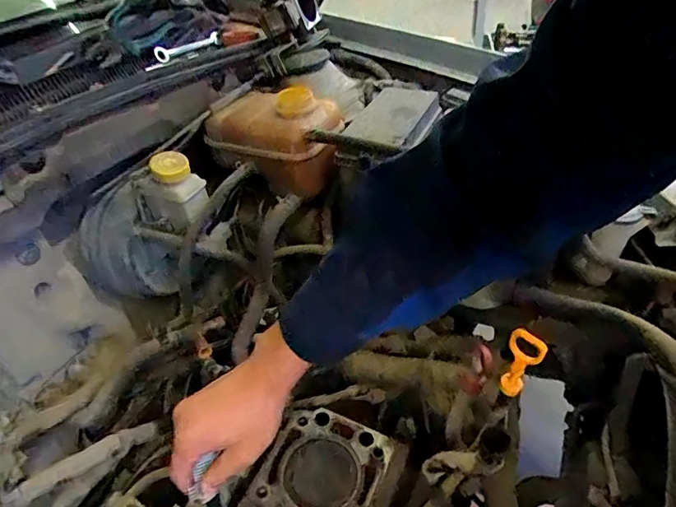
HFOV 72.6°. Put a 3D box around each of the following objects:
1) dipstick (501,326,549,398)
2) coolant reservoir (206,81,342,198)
[{"bbox_3d":[0.168,0.101,0.419,0.030,0.080,0.013,12,44,22],"label":"dipstick"},{"bbox_3d":[-0.084,-0.176,0.707,0.186,0.126,0.145,17,46,27],"label":"coolant reservoir"}]

